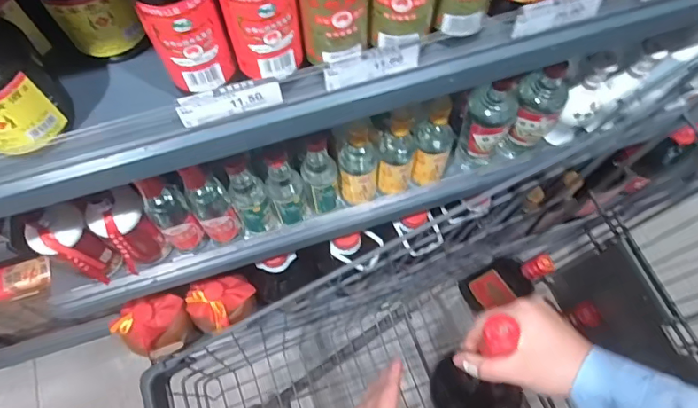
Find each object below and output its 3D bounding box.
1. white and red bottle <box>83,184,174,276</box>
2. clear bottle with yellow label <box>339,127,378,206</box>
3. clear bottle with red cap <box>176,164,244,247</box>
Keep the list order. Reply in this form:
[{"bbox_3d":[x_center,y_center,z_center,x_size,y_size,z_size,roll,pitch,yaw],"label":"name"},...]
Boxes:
[{"bbox_3d":[-0.319,0.039,0.722,0.080,0.157,0.063,-38,73,-17],"label":"white and red bottle"},{"bbox_3d":[0.018,-0.058,0.761,0.065,0.169,0.053,0,66,-2],"label":"clear bottle with yellow label"},{"bbox_3d":[-0.200,0.006,0.724,0.055,0.185,0.049,-33,72,-15],"label":"clear bottle with red cap"}]

